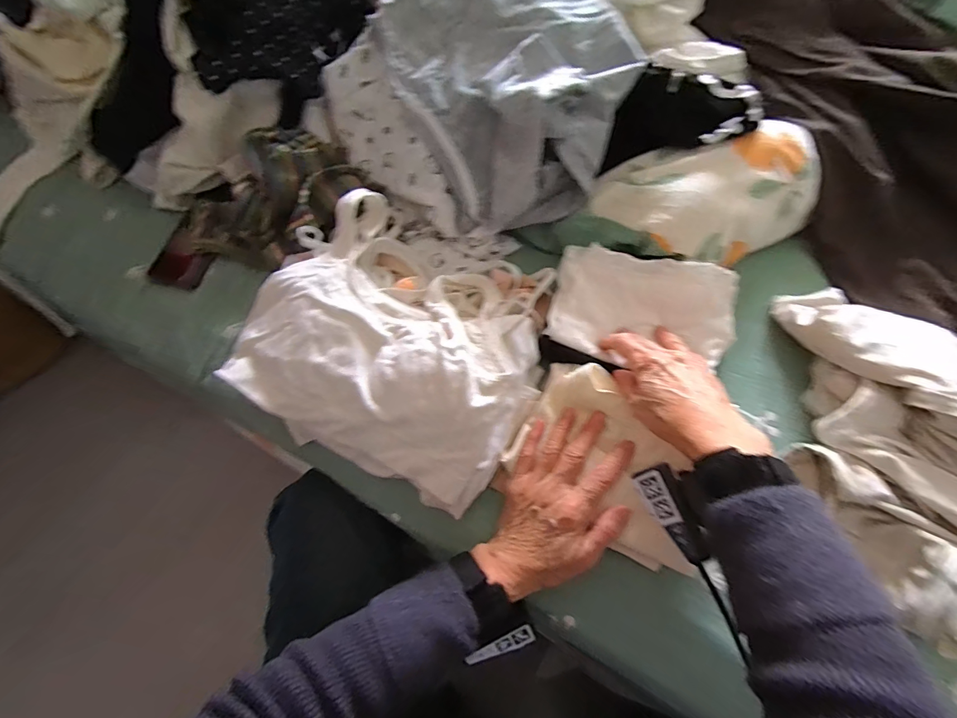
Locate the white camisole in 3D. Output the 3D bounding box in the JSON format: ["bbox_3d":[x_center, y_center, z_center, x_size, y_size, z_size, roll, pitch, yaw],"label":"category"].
[{"bbox_3d":[-0.084,-0.024,0.427,0.285,0.084,0.254,21,64,12],"label":"white camisole"}]

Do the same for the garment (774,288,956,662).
[{"bbox_3d":[0.359,0.061,0.344,0.156,0.076,0.294,1,62,2],"label":"garment"}]

